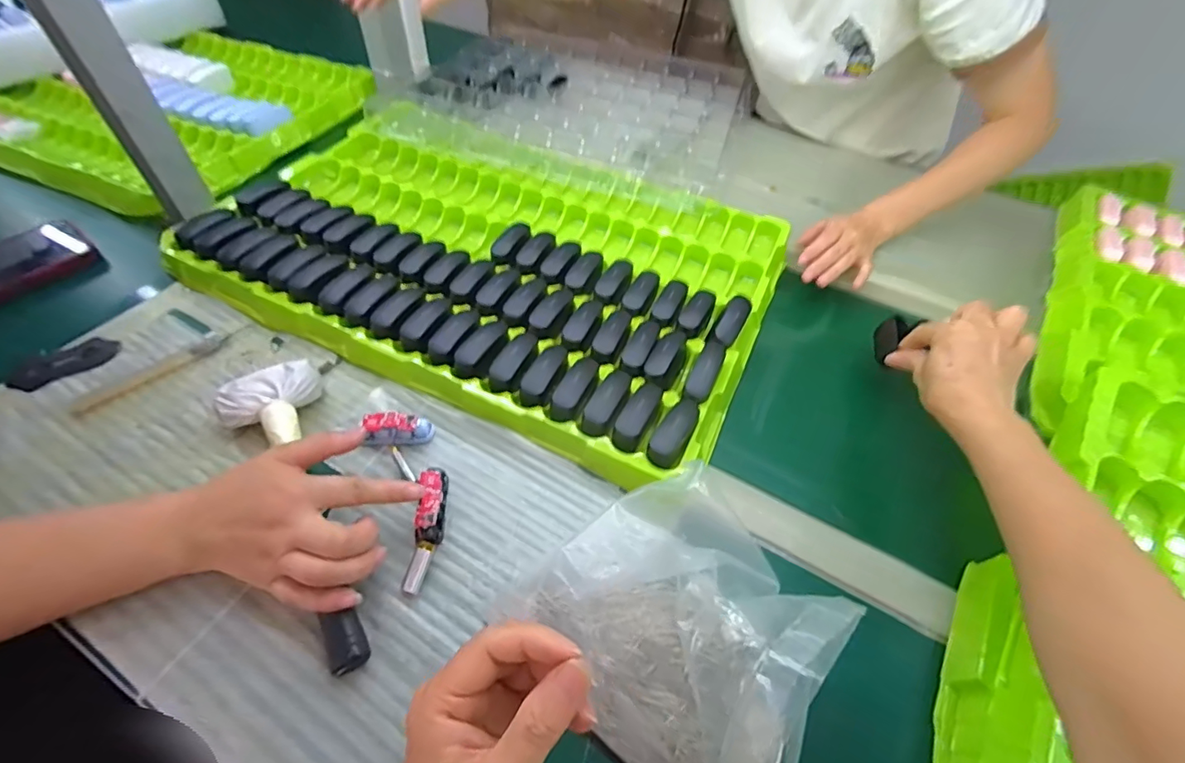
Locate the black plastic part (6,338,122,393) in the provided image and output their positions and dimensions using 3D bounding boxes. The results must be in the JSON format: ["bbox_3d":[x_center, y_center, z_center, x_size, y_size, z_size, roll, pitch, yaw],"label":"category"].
[{"bbox_3d":[-0.469,-0.019,0.459,0.077,0.014,0.032,-29,59,-24],"label":"black plastic part"}]

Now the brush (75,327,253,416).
[{"bbox_3d":[-0.378,-0.013,0.457,0.015,0.013,0.138,32,56,20],"label":"brush"}]

